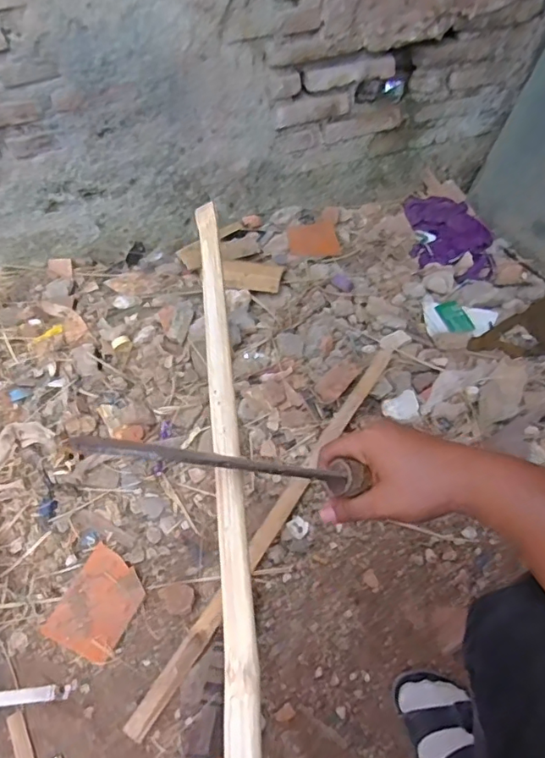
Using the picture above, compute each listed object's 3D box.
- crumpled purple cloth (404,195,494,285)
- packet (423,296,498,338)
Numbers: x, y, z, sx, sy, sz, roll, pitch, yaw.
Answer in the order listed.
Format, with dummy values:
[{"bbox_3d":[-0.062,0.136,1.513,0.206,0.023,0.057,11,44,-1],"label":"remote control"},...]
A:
[{"bbox_3d":[0.463,-0.378,1.384,0.184,0.034,0.337,-2,51,1],"label":"crumpled purple cloth"},{"bbox_3d":[0.403,-0.139,1.193,0.165,0.037,0.101,29,58,23],"label":"packet"}]

